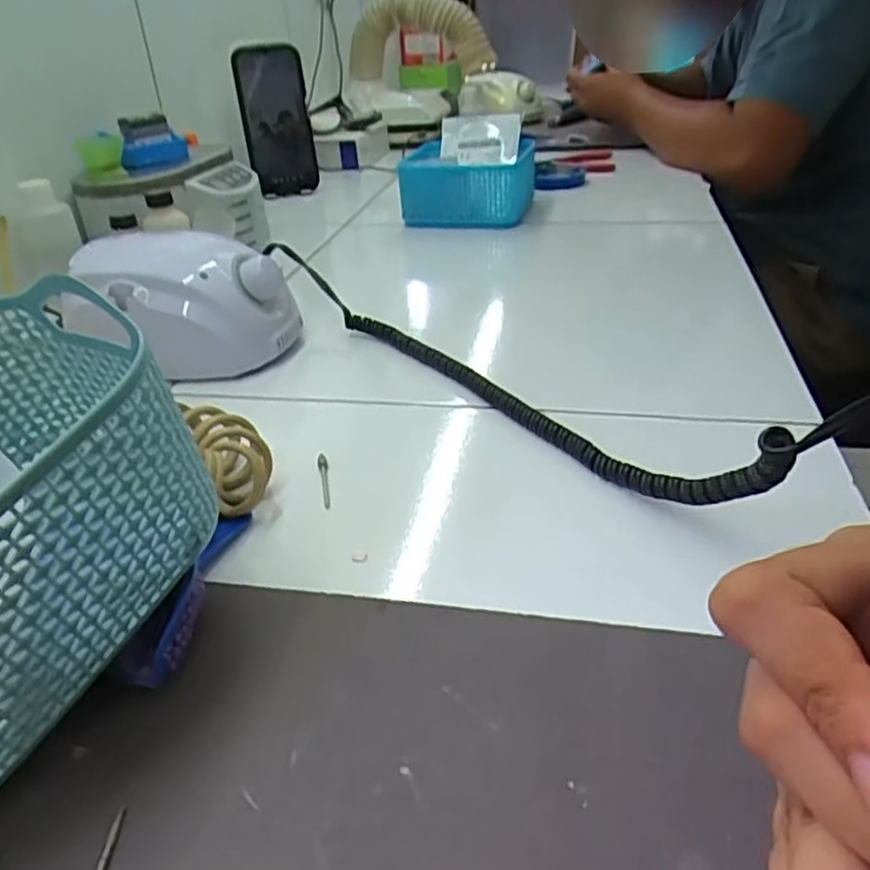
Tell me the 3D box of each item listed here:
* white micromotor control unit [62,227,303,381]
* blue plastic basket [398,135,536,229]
[{"bbox_3d":[-0.173,-0.090,0.494,0.135,0.071,0.091,7,33,15],"label":"white micromotor control unit"},{"bbox_3d":[0.042,-0.292,0.810,0.134,0.075,0.189,2,32,12],"label":"blue plastic basket"}]

